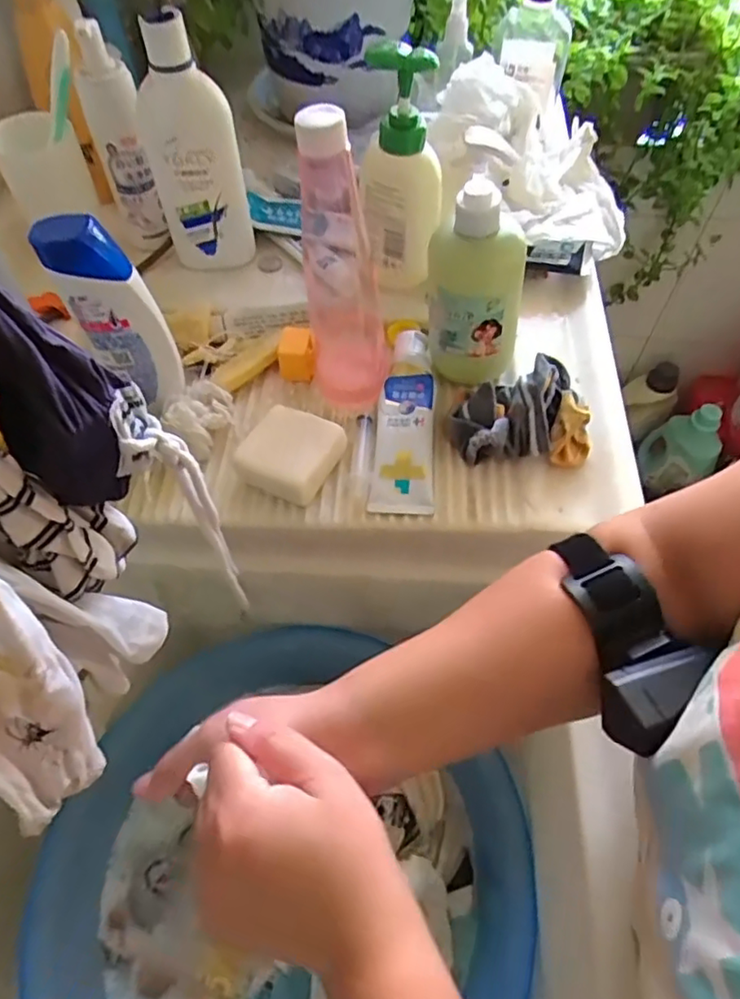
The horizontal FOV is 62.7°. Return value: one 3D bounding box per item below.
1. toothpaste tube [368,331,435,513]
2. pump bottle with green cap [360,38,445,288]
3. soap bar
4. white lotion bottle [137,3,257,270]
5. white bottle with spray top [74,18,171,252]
[{"bbox_3d":[0.029,-0.065,0.476,0.046,0.029,0.157,5,58,3],"label":"toothpaste tube"},{"bbox_3d":[0.026,-0.257,0.488,0.064,0.176,0.040,7,58,4],"label":"pump bottle with green cap"},{"bbox_3d":[-0.059,-0.036,0.456,0.069,0.025,0.065,26,61,15],"label":"soap bar"},{"bbox_3d":[-0.147,-0.283,0.509,0.073,0.196,0.034,-8,58,-5],"label":"white lotion bottle"},{"bbox_3d":[-0.214,-0.307,0.527,0.044,0.168,0.043,-13,59,-9],"label":"white bottle with spray top"}]

